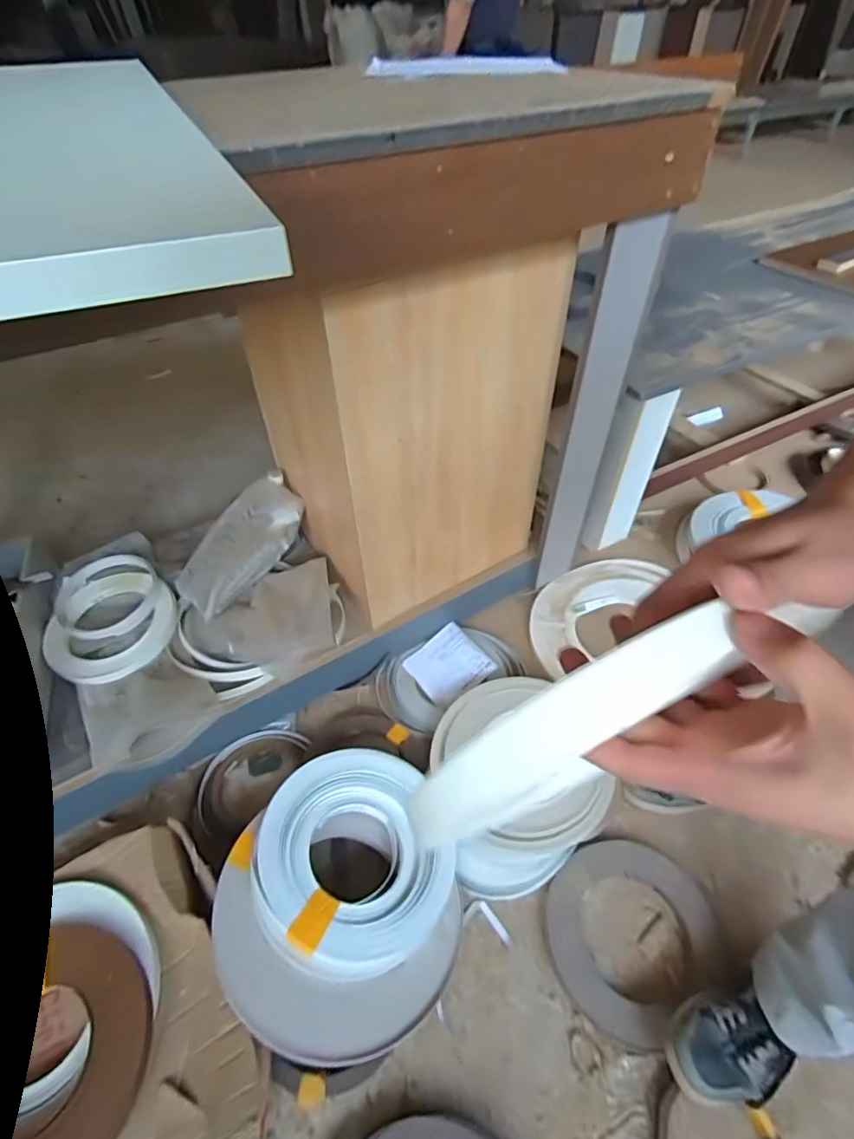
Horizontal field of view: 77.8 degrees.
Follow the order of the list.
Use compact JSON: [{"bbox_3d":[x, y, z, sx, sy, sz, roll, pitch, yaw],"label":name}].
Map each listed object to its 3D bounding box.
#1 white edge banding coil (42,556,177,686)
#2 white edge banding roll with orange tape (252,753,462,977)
[{"bbox_3d":[-0.606,0.088,1.004,0.224,0.050,0.266,-31,54,-26],"label":"white edge banding coil"},{"bbox_3d":[-0.112,0.423,0.798,0.280,0.028,0.297,11,40,-9],"label":"white edge banding roll with orange tape"}]

